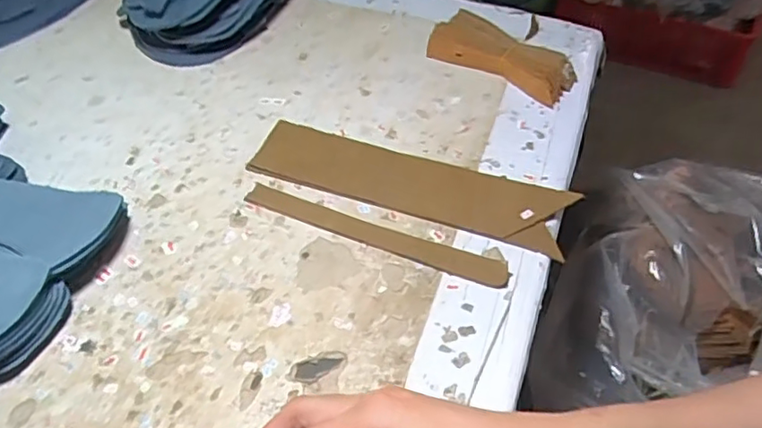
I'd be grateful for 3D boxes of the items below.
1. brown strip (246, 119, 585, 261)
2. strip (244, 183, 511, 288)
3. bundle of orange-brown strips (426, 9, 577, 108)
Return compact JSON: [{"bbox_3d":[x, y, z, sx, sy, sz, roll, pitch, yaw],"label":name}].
[{"bbox_3d":[0.019,-0.025,0.453,0.232,0.011,0.064,15,53,15],"label":"brown strip"},{"bbox_3d":[-0.006,0.013,0.417,0.188,0.005,0.025,17,49,14],"label":"strip"},{"bbox_3d":[0.108,-0.142,0.543,0.133,0.025,0.057,31,56,24],"label":"bundle of orange-brown strips"}]

